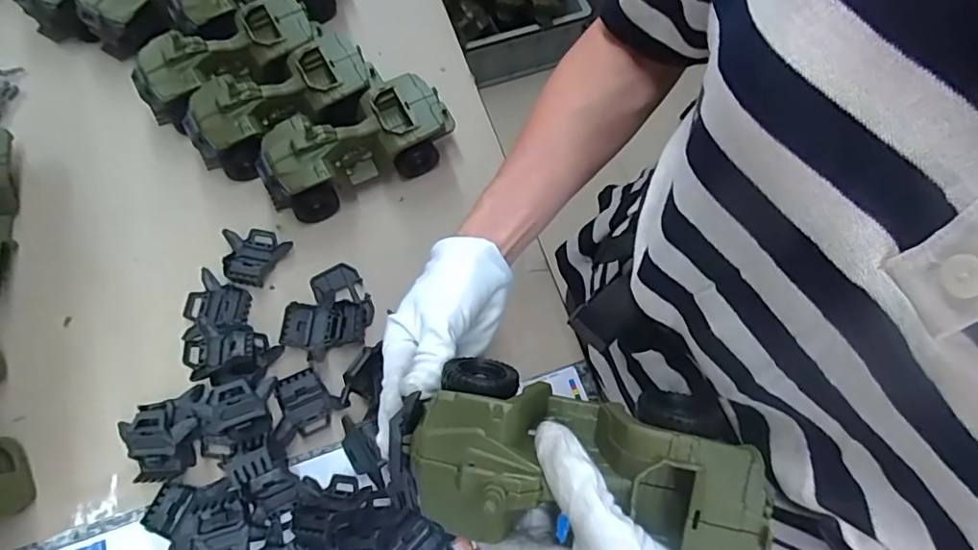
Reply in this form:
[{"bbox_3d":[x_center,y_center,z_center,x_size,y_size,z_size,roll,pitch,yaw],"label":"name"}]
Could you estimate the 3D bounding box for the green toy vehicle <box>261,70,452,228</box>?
[{"bbox_3d":[-0.134,-0.131,0.561,0.196,0.077,0.086,-27,72,-11],"label":"green toy vehicle"}]

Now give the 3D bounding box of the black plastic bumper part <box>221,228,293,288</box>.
[{"bbox_3d":[-0.237,-0.022,0.548,0.061,0.016,0.059,29,71,9],"label":"black plastic bumper part"}]

